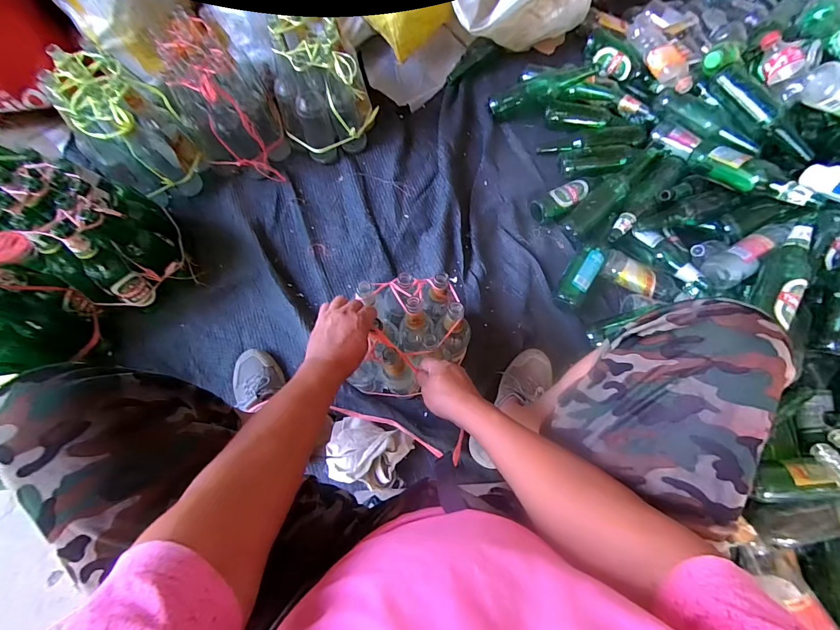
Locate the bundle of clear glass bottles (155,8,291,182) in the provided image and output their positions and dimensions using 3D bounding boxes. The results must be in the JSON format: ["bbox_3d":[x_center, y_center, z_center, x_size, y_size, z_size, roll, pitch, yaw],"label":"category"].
[{"bbox_3d":[-0.453,-0.492,0.878,0.193,0.241,0.280,-19,75,-5],"label":"bundle of clear glass bottles"}]

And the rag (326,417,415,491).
[{"bbox_3d":[-0.107,0.284,0.761,0.164,0.051,0.119,15,75,4],"label":"rag"}]

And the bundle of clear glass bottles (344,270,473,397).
[{"bbox_3d":[-0.011,0.052,0.713,0.198,0.212,0.201,0,74,0],"label":"bundle of clear glass bottles"}]

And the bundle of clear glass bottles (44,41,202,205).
[{"bbox_3d":[-0.676,-0.429,0.875,0.245,0.251,0.210,44,79,11],"label":"bundle of clear glass bottles"}]

